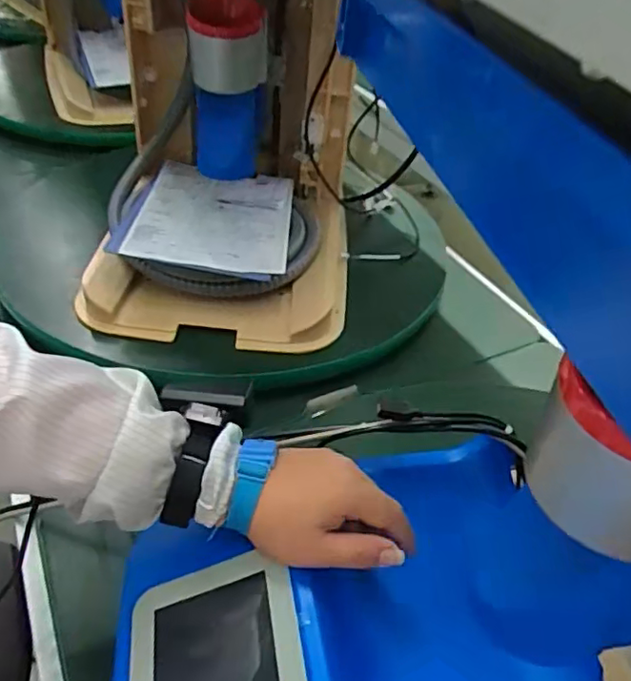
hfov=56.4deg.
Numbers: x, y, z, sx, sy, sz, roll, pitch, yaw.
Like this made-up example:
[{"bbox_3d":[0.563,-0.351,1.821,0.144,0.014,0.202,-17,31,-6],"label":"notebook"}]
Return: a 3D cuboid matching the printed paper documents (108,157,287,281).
[{"bbox_3d":[-0.155,-0.182,0.851,0.232,0.022,0.267,3,41,-2],"label":"printed paper documents"}]

